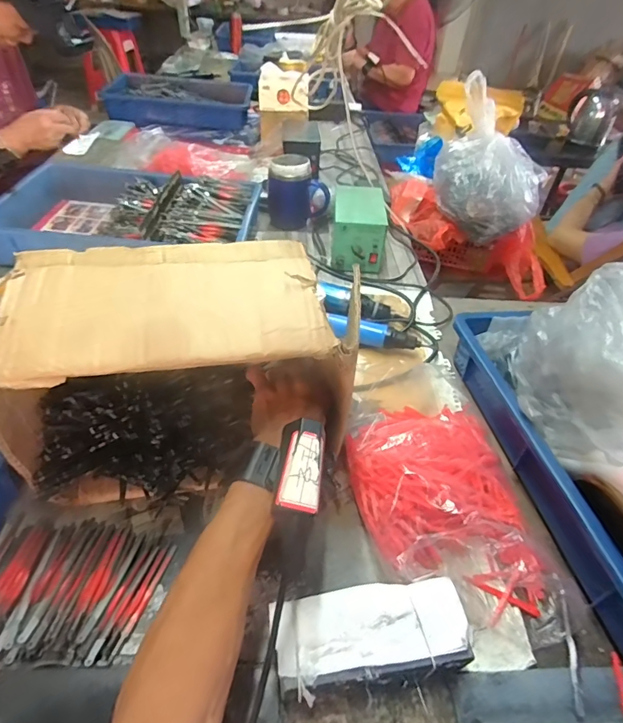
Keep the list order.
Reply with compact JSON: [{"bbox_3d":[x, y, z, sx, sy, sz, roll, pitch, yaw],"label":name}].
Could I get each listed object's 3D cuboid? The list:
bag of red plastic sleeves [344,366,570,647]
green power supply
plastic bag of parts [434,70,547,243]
[{"bbox_3d":[0.142,0.127,0.478,0.185,0.065,0.325,-4,45,-10],"label":"bag of red plastic sleeves"},{"bbox_3d":[0.088,-0.249,0.837,0.092,0.104,0.151,6,44,0],"label":"green power supply"},{"bbox_3d":[0.377,-0.405,0.918,0.224,0.235,0.160,15,44,10],"label":"plastic bag of parts"}]

